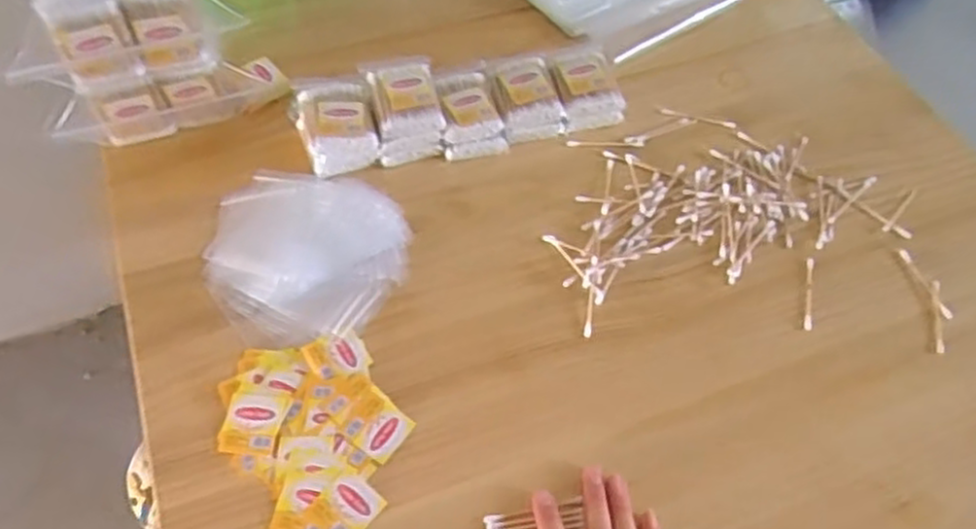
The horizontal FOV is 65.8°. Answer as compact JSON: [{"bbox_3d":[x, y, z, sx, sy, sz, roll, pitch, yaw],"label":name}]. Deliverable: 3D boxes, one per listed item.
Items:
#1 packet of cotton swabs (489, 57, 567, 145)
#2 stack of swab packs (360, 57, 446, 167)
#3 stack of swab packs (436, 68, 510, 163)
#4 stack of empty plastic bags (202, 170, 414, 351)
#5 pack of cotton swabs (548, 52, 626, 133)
[{"bbox_3d":[0.032,-0.159,0.715,0.059,0.032,0.090,-13,58,-10],"label":"packet of cotton swabs"},{"bbox_3d":[-0.076,-0.142,0.689,0.062,0.052,0.091,-12,58,-9],"label":"stack of swab packs"},{"bbox_3d":[-0.017,-0.142,0.704,0.058,0.036,0.088,-7,57,-6],"label":"stack of swab packs"},{"bbox_3d":[-0.150,-0.016,0.625,0.158,0.017,0.165,-31,63,-20],"label":"stack of empty plastic bags"},{"bbox_3d":[0.093,-0.165,0.726,0.060,0.035,0.073,-9,58,-8],"label":"pack of cotton swabs"}]

